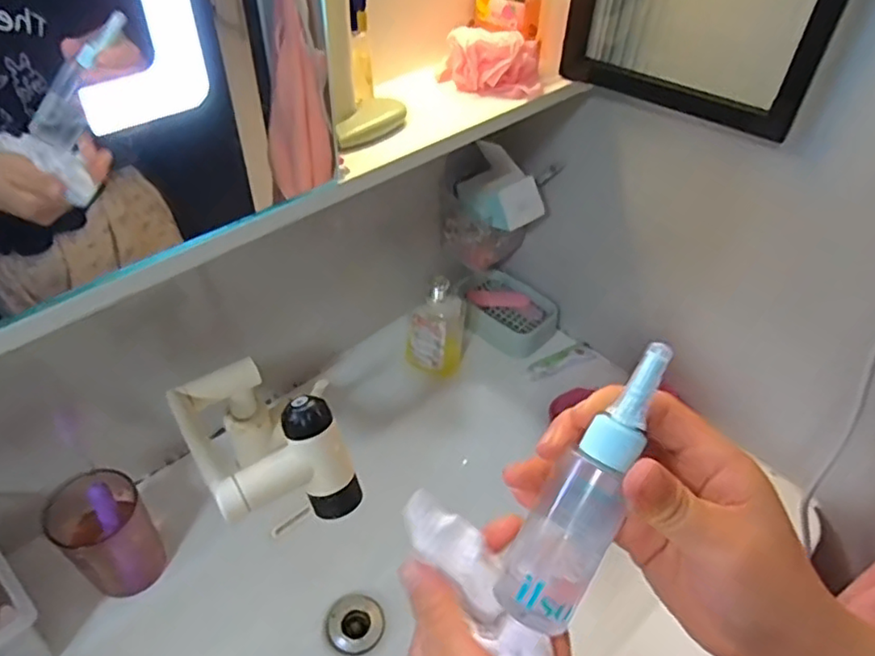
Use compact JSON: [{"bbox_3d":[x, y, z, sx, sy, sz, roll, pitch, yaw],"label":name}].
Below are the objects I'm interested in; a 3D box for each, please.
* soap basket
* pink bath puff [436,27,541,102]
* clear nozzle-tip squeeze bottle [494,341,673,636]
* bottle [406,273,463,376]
[{"bbox_3d":[0.086,-0.020,0.799,0.128,0.036,0.093,28,50,24],"label":"soap basket"},{"bbox_3d":[0.046,-0.228,0.537,0.088,0.046,0.039,4,45,1],"label":"pink bath puff"},{"bbox_3d":[0.065,0.065,0.261,0.036,0.124,0.033,30,9,24],"label":"clear nozzle-tip squeeze bottle"},{"bbox_3d":[-0.001,-0.008,0.735,0.066,0.135,0.069,4,45,1],"label":"bottle"}]

